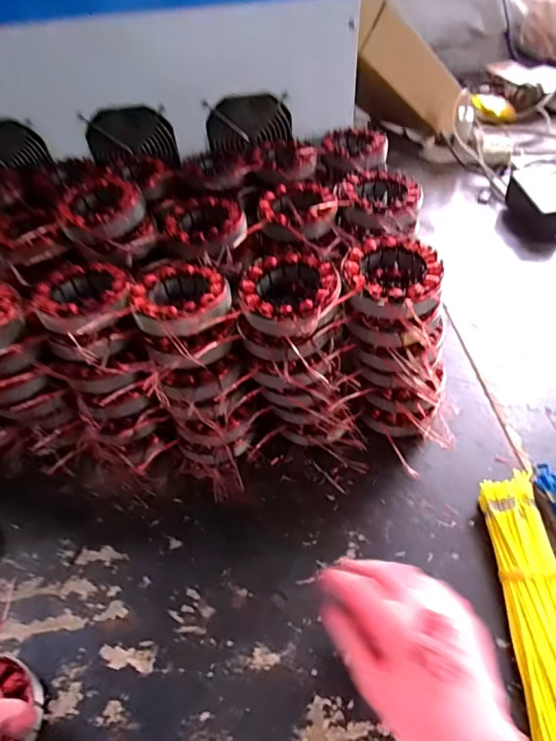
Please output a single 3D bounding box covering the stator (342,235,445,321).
[{"bbox_3d":[0.101,-0.083,0.397,0.082,0.025,0.090,11,50,14],"label":"stator"}]

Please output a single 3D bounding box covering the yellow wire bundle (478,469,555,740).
[{"bbox_3d":[0.210,0.199,0.351,0.064,0.032,0.240,-3,48,2],"label":"yellow wire bundle"}]

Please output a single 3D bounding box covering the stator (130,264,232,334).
[{"bbox_3d":[-0.086,-0.061,0.403,0.081,0.031,0.096,3,48,7],"label":"stator"}]

